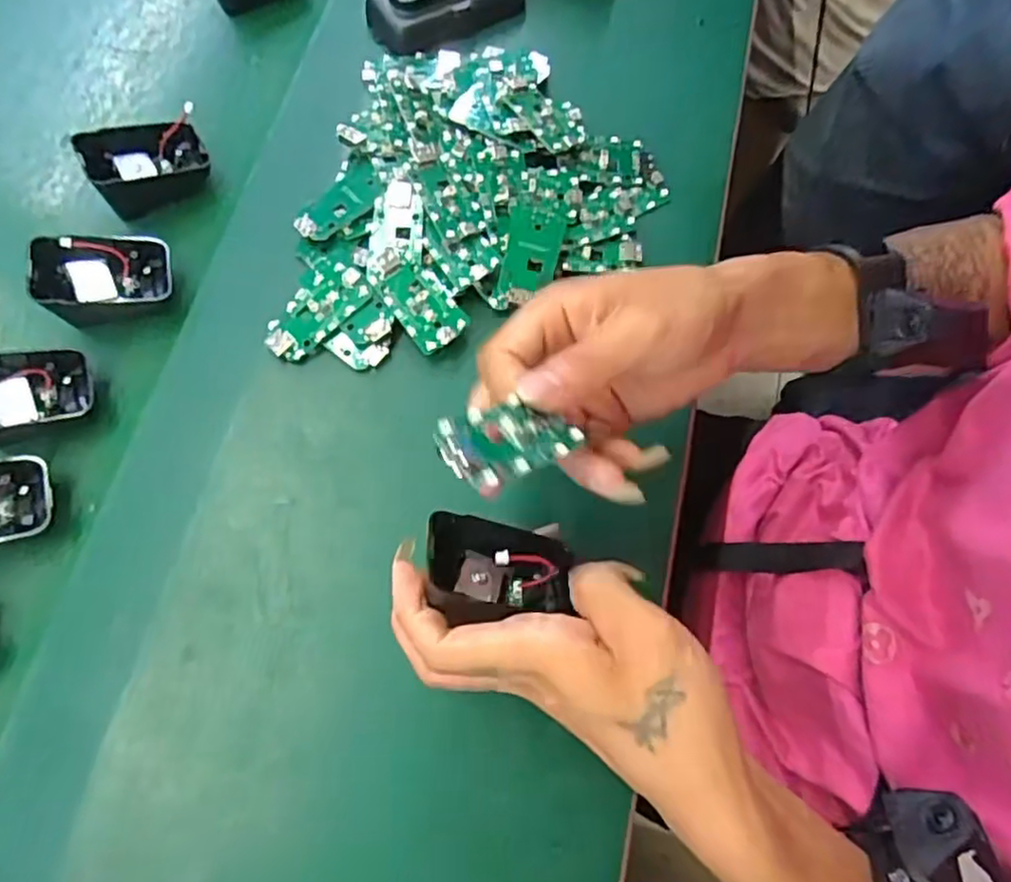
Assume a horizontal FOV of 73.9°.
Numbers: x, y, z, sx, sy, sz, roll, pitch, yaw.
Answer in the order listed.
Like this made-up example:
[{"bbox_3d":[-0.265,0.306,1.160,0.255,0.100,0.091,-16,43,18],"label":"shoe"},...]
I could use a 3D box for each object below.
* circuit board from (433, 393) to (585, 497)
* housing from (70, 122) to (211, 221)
[{"bbox_3d":[0.001,-0.002,0.248,0.057,0.006,0.032,-24,61,-43],"label":"circuit board"},{"bbox_3d":[-0.217,-0.170,0.408,0.069,0.033,0.051,-37,74,-12],"label":"housing"}]

